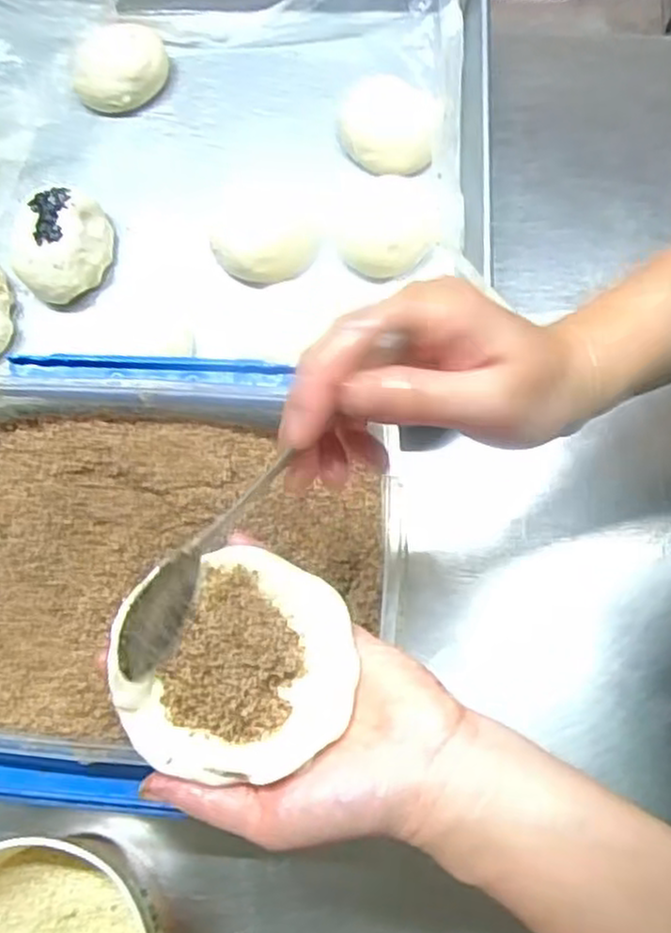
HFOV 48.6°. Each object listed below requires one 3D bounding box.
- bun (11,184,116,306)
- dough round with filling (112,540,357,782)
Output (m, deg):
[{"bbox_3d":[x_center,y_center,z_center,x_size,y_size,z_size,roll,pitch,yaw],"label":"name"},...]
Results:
[{"bbox_3d":[-0.202,-0.166,0.546,0.065,0.039,0.080,-4,71,2],"label":"bun"},{"bbox_3d":[-0.044,0.078,0.306,0.099,0.018,0.087,6,73,1],"label":"dough round with filling"}]

